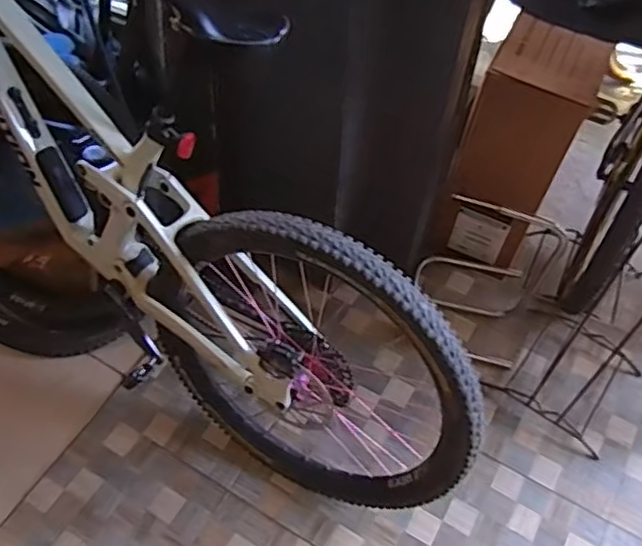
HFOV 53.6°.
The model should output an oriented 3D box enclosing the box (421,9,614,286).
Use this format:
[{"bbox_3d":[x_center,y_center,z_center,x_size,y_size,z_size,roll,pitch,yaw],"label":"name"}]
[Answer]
[{"bbox_3d":[0.524,-0.313,1.717,0.259,0.632,0.332,25,58,15],"label":"box"}]

